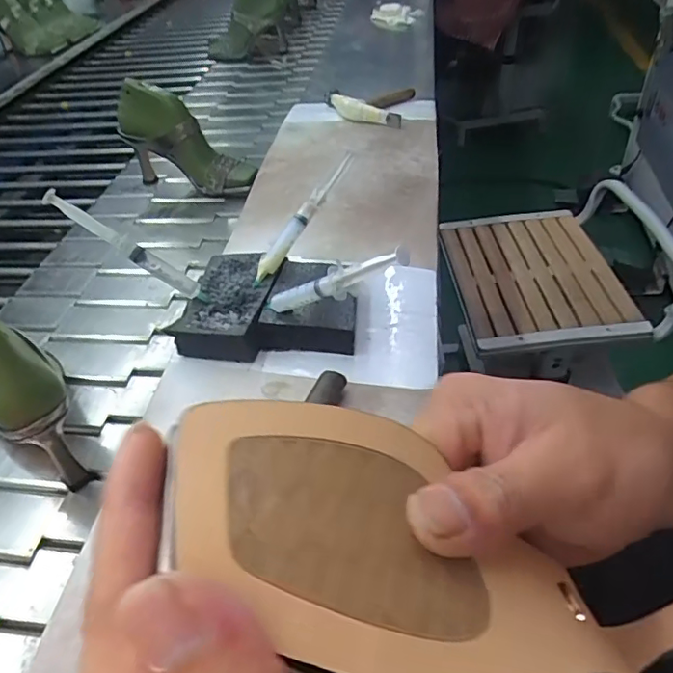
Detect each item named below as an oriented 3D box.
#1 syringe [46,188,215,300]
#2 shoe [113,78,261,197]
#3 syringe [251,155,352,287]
[{"bbox_3d":[-0.193,-0.081,0.511,0.165,0.020,0.015,34,44,-12],"label":"syringe"},{"bbox_3d":[-0.239,-0.310,0.872,0.203,0.172,0.063,8,44,15],"label":"shoe"},{"bbox_3d":[-0.033,-0.121,0.556,0.018,0.022,0.165,30,81,33],"label":"syringe"}]

